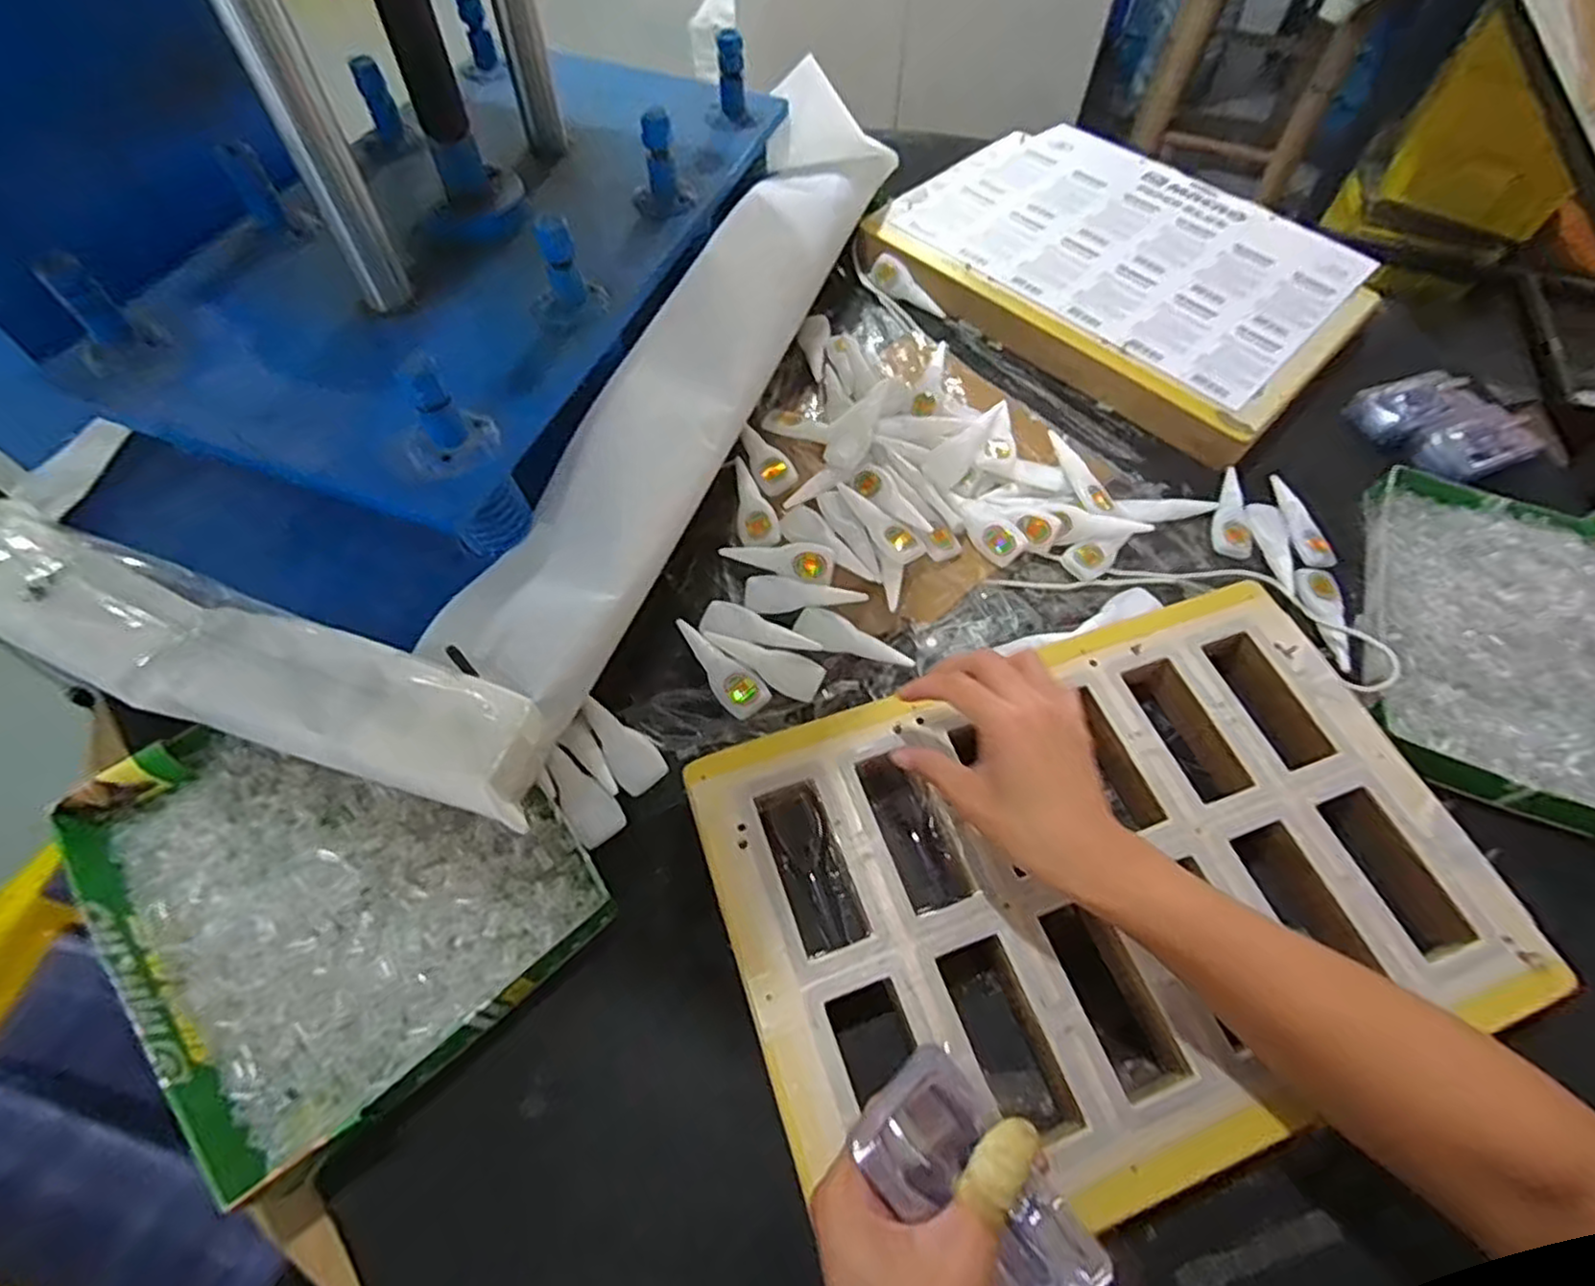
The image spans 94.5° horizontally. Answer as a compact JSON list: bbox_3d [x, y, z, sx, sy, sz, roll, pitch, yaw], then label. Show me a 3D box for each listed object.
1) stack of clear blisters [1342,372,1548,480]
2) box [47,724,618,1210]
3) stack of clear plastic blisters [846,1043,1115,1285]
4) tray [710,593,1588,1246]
[{"bbox_3d":[0.553,-0.188,0.629,0.107,0.028,0.113,-21,62,-14],"label":"stack of clear blisters"},{"bbox_3d":[-0.264,0.128,0.424,0.209,0.030,0.256,-39,68,-22],"label":"box"},{"bbox_3d":[0.072,0.218,0.289,0.053,0.018,0.105,-38,82,-21],"label":"stack of clear plastic blisters"},{"bbox_3d":[0.173,0.136,0.429,0.415,0.047,0.275,-17,61,-11],"label":"tray"}]

